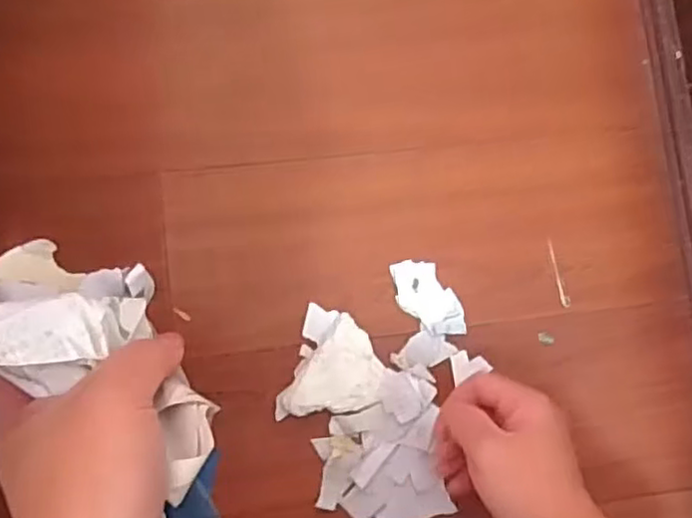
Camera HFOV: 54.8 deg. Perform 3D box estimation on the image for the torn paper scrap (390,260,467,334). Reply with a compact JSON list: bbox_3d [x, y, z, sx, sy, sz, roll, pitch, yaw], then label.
[{"bbox_3d":[0.057,0.028,0.464,0.035,0.010,0.062,-33,86,-10],"label":"torn paper scrap"}]

